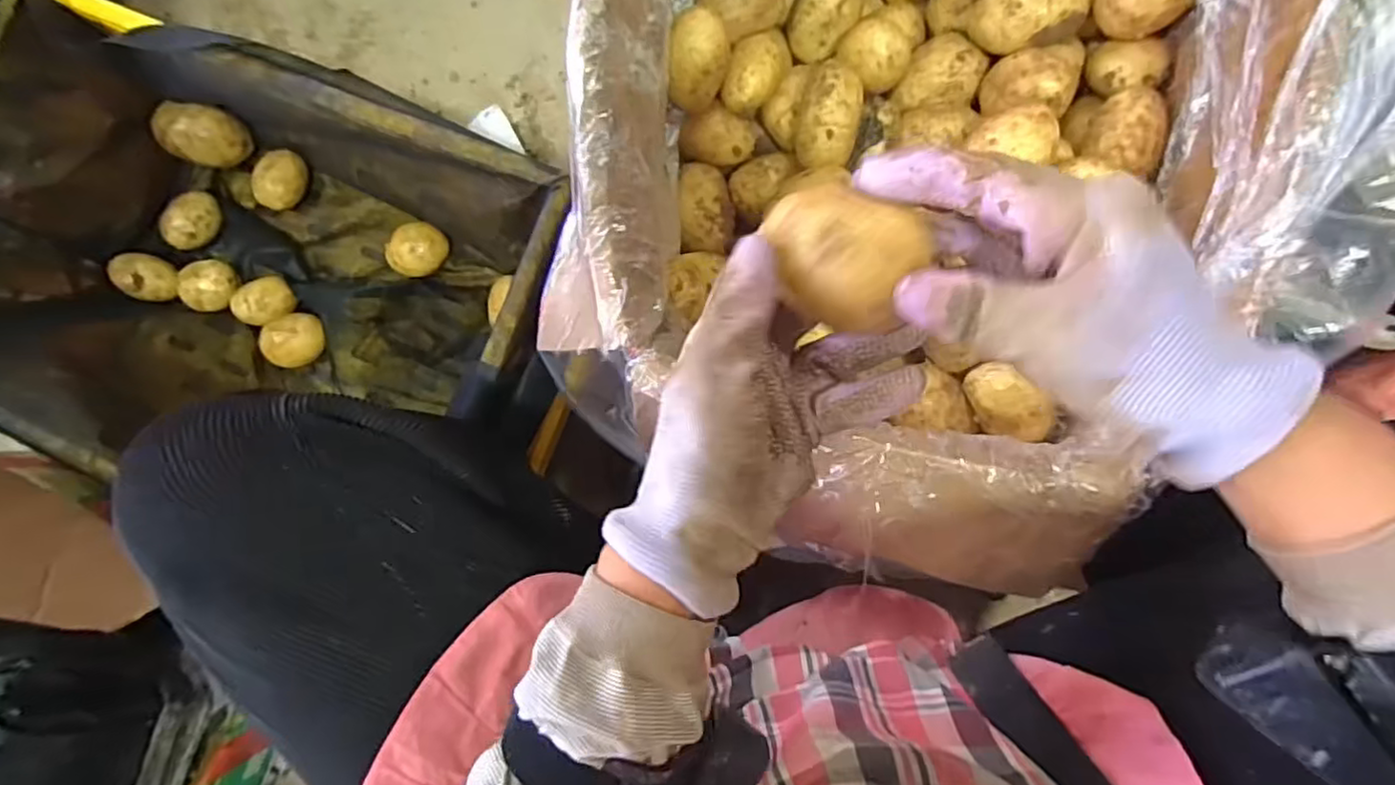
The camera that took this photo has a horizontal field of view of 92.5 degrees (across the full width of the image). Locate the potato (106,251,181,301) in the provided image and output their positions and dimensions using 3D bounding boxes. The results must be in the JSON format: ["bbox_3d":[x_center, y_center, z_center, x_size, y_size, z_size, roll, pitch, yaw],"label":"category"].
[{"bbox_3d":[-0.644,-0.135,0.777,0.050,0.045,0.052,0,87,7],"label":"potato"}]

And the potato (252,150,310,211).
[{"bbox_3d":[-0.483,-0.245,0.779,0.047,0.038,0.067,14,89,7],"label":"potato"}]

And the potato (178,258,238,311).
[{"bbox_3d":[-0.568,-0.123,0.780,0.053,0.038,0.058,0,87,7],"label":"potato"}]

